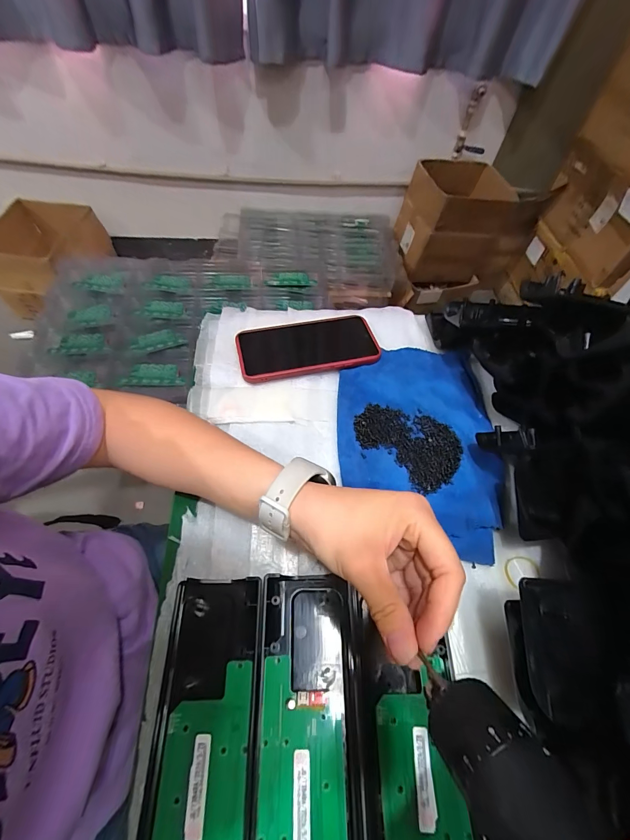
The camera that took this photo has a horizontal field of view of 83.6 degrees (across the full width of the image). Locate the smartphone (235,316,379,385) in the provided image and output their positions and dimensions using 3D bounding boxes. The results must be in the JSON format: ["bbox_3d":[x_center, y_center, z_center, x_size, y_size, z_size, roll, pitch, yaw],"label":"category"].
[{"bbox_3d":[-0.009,-0.088,0.425,0.161,0.017,0.080,-11,59,-10],"label":"smartphone"}]

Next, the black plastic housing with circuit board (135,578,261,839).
[{"bbox_3d":[-0.073,0.233,0.217,0.067,0.015,0.243,0,58,-3],"label":"black plastic housing with circuit board"}]

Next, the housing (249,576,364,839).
[{"bbox_3d":[-0.004,0.234,0.226,0.069,0.027,0.241,1,58,-3],"label":"housing"}]

